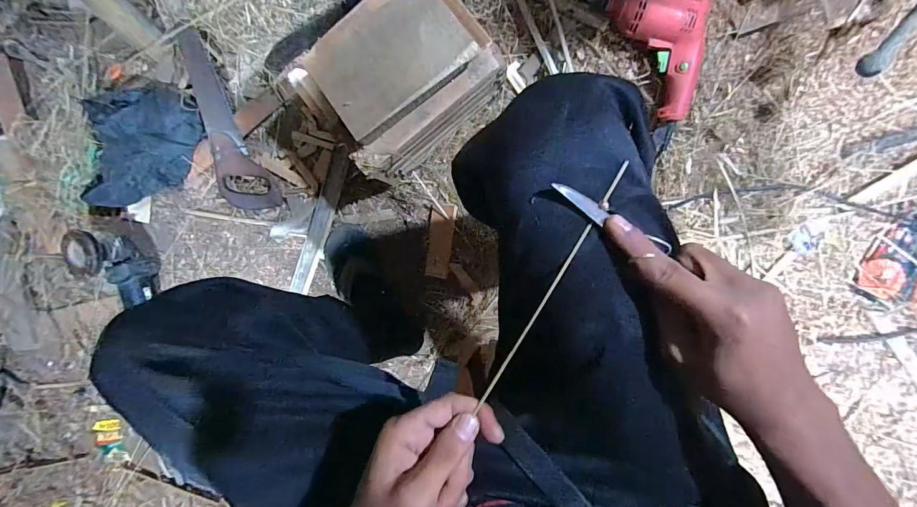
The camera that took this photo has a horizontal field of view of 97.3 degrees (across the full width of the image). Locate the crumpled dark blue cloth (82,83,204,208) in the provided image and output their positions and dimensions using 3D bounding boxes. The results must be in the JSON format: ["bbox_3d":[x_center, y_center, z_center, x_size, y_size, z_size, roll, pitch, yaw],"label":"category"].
[{"bbox_3d":[-0.598,-0.212,0.767,0.226,0.075,0.207,-11,95,8],"label":"crumpled dark blue cloth"}]

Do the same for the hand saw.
[{"bbox_3d":[-0.463,-0.240,0.776,0.093,0.032,0.339,-22,93,9],"label":"hand saw"}]

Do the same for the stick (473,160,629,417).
[{"bbox_3d":[0.063,0.020,0.263,0.005,0.006,0.176,30,96,3],"label":"stick"}]

